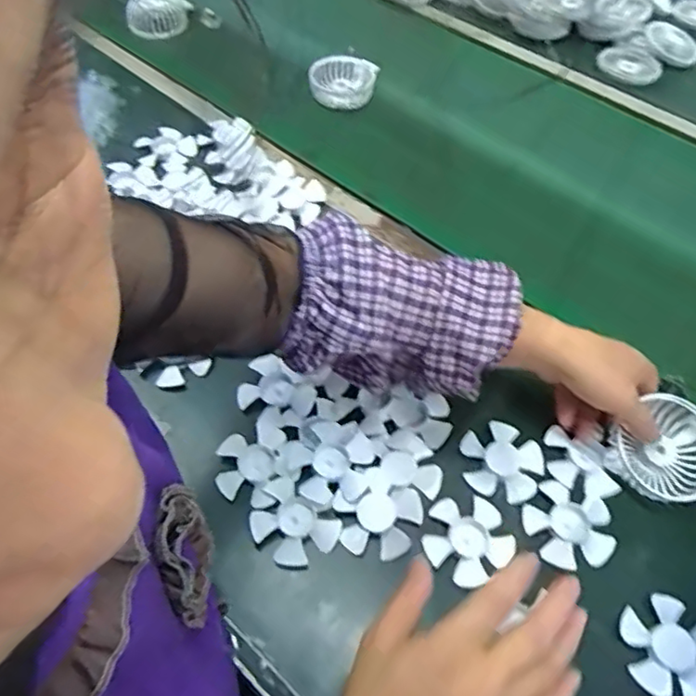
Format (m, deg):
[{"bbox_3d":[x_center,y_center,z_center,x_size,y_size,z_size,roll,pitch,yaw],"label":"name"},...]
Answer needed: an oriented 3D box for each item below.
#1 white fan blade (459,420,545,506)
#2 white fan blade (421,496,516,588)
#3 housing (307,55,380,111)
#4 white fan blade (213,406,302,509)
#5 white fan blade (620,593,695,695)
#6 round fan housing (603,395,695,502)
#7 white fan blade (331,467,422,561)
[{"bbox_3d":[0.132,0.097,0.529,0.071,0.009,0.066,27,57,16],"label":"white fan blade"},{"bbox_3d":[0.094,0.150,0.493,0.068,0.008,0.063,-26,60,-20],"label":"white fan blade"},{"bbox_3d":[-0.009,-0.369,0.857,0.092,0.023,0.086,16,74,1],"label":"housing"},{"bbox_3d":[-0.076,0.096,0.519,0.076,0.015,0.068,-32,62,-24],"label":"white fan blade"},{"bbox_3d":[0.234,0.221,0.451,0.069,0.016,0.069,2,54,-2],"label":"white fan blade"},{"bbox_3d":[0.281,0.087,0.528,0.092,0.038,0.081,-30,61,-23],"label":"round fan housing"},{"bbox_3d":[0.023,0.136,0.498,0.068,0.023,0.062,27,57,15],"label":"white fan blade"}]

